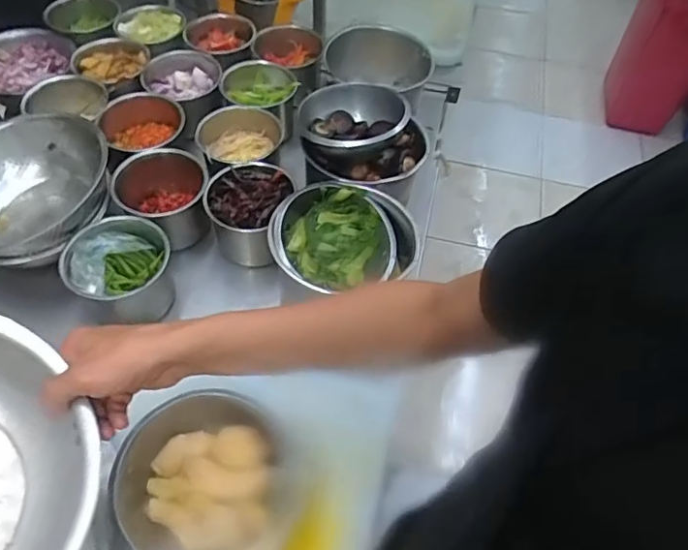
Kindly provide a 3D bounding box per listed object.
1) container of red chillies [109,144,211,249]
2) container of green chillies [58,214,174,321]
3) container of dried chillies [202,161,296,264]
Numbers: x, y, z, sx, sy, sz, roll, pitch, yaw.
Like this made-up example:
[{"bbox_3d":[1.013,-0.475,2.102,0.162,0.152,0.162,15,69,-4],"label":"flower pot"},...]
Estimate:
[{"bbox_3d":[-0.246,-0.101,0.744,0.110,0.083,0.116,-14,57,-14],"label":"container of red chillies"},{"bbox_3d":[-0.276,0.007,0.693,0.119,0.118,0.111,2,54,-3],"label":"container of green chillies"},{"bbox_3d":[-0.129,-0.085,0.752,0.097,0.085,0.115,18,55,9],"label":"container of dried chillies"}]

